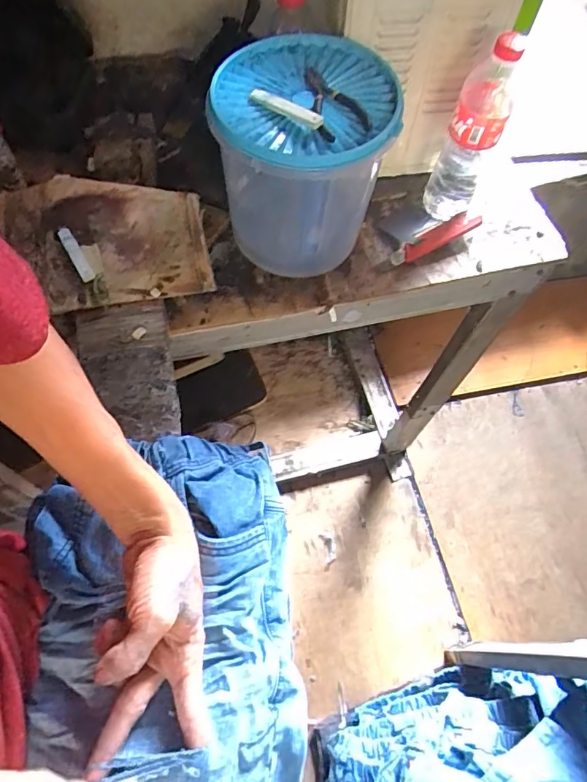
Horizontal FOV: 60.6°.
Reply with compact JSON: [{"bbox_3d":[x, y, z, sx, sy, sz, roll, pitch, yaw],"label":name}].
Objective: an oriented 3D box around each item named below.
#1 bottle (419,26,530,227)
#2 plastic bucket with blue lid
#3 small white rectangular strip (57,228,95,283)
[{"bbox_3d":[0.219,-0.315,0.621,0.061,0.210,0.070,17,64,6],"label":"bottle"},{"bbox_3d":[0.008,-0.250,0.600,0.189,0.217,0.177,-11,64,-8],"label":"plastic bucket with blue lid"},{"bbox_3d":[-0.244,-0.154,0.563,0.014,0.005,0.082,-27,67,-15],"label":"small white rectangular strip"}]

